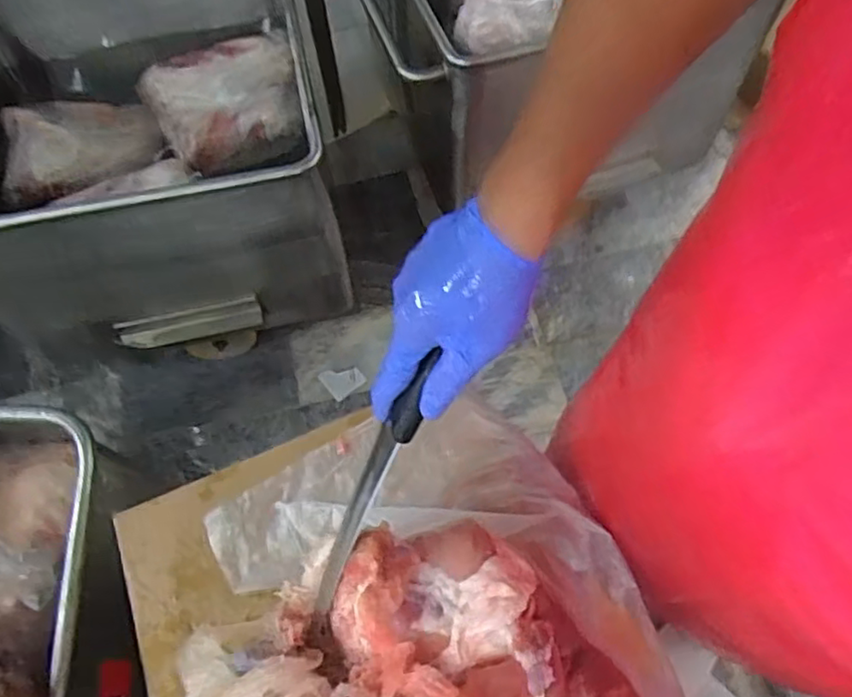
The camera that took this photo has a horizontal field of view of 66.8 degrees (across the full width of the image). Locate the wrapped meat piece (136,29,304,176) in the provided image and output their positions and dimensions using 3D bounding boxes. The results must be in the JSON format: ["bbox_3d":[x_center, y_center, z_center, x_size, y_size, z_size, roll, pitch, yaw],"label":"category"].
[{"bbox_3d":[-0.408,-0.500,1.315,0.306,0.089,0.301,-17,65,-5],"label":"wrapped meat piece"}]

